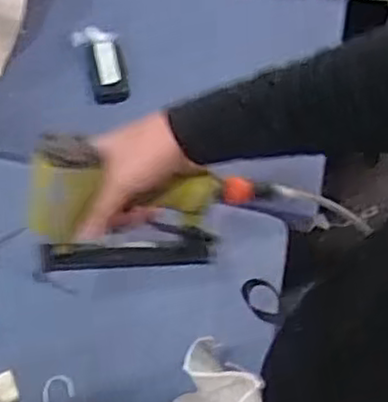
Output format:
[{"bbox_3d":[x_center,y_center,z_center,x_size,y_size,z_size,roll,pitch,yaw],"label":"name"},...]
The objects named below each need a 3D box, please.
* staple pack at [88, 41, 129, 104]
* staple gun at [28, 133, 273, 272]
[{"bbox_3d":[-0.127,-0.185,1.028,0.053,0.036,0.105,-7,58,-9],"label":"staple pack"},{"bbox_3d":[-0.055,0.010,0.671,0.237,0.118,0.048,7,31,-36],"label":"staple gun"}]

